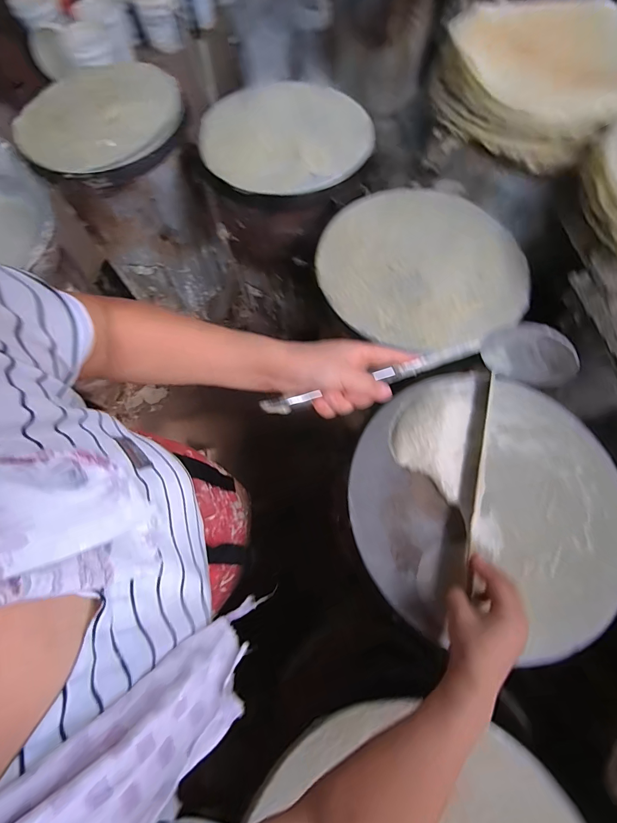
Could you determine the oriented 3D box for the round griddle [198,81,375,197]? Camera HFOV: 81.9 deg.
[{"bbox_3d":[-0.055,-0.583,0.754,0.323,0.055,0.337,-1,69,2],"label":"round griddle"}]

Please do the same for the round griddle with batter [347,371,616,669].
[{"bbox_3d":[0.233,0.111,0.475,0.334,0.038,0.340,-1,69,2],"label":"round griddle with batter"}]

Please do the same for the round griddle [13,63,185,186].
[{"bbox_3d":[-0.474,-0.686,0.820,0.347,0.048,0.402,-18,70,-5],"label":"round griddle"}]

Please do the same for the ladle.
[{"bbox_3d":[0.118,-0.031,0.383,0.332,0.064,0.071,-13,69,-7],"label":"ladle"}]

